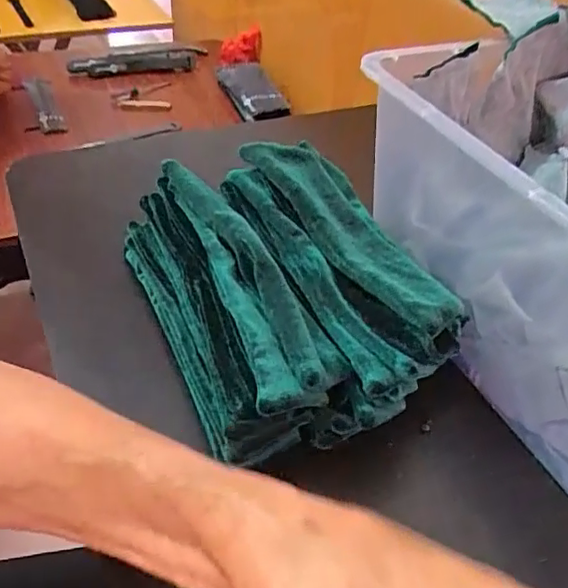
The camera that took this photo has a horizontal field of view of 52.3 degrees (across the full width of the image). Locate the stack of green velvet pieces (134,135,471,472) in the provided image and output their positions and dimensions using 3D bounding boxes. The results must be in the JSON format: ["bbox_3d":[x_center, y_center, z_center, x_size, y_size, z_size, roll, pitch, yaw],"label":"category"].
[{"bbox_3d":[0.001,-0.008,0.328,0.141,0.068,0.198,-14,47,-19],"label":"stack of green velvet pieces"}]

